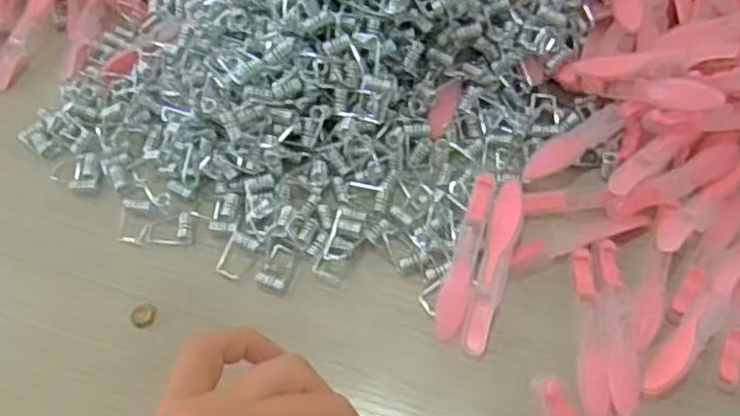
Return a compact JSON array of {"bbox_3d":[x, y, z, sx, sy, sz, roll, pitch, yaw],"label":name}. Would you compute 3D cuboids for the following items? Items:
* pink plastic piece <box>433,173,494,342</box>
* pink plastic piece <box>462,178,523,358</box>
[{"bbox_3d":[0.043,0.021,0.322,0.012,0.004,0.078,14,73,10],"label":"pink plastic piece"},{"bbox_3d":[0.056,0.026,0.317,0.013,0.006,0.079,14,74,10],"label":"pink plastic piece"}]

